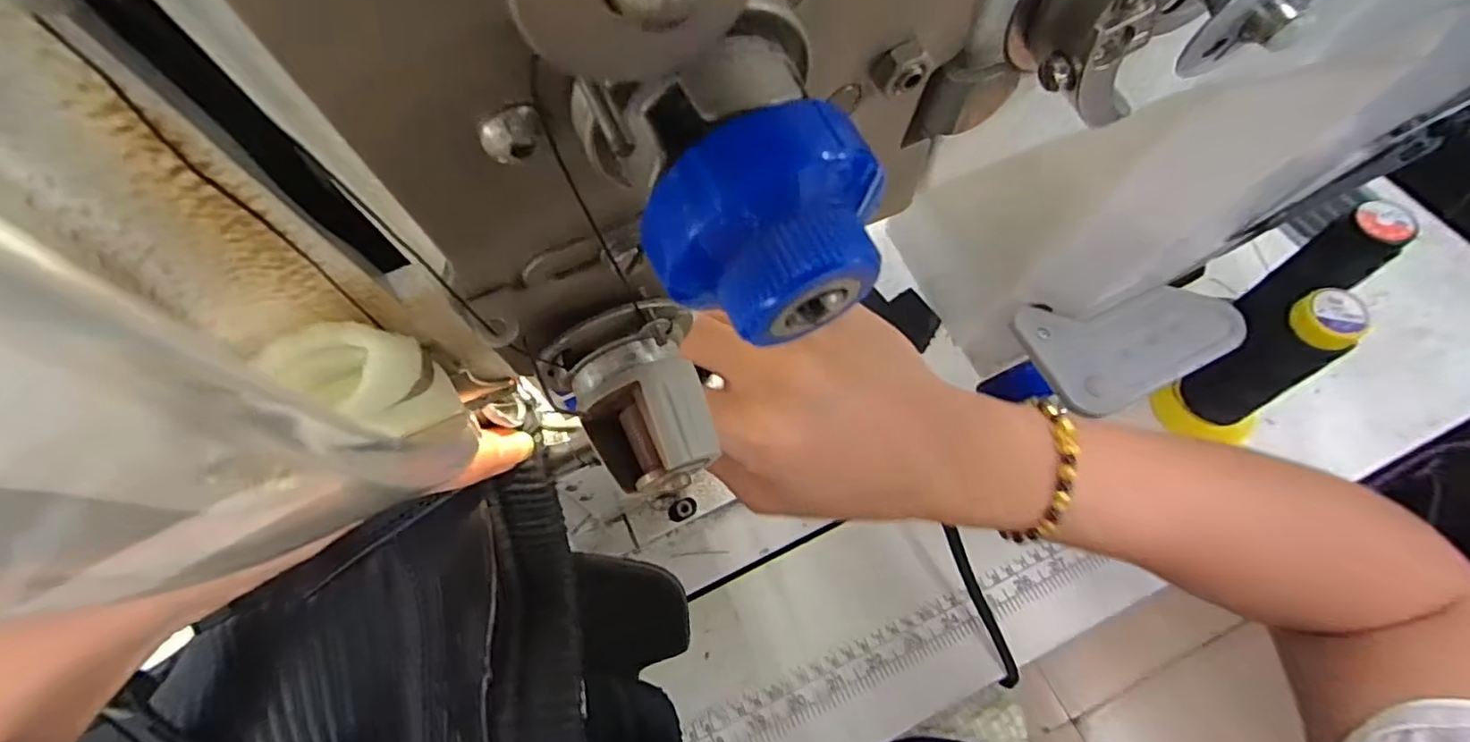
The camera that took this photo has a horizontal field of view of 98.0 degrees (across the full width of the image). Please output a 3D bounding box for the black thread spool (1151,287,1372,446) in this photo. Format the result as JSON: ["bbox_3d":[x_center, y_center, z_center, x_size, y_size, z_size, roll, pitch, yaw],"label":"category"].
[{"bbox_3d":[0.317,-0.003,0.378,0.057,0.133,0.052,-32,67,-12],"label":"black thread spool"}]

